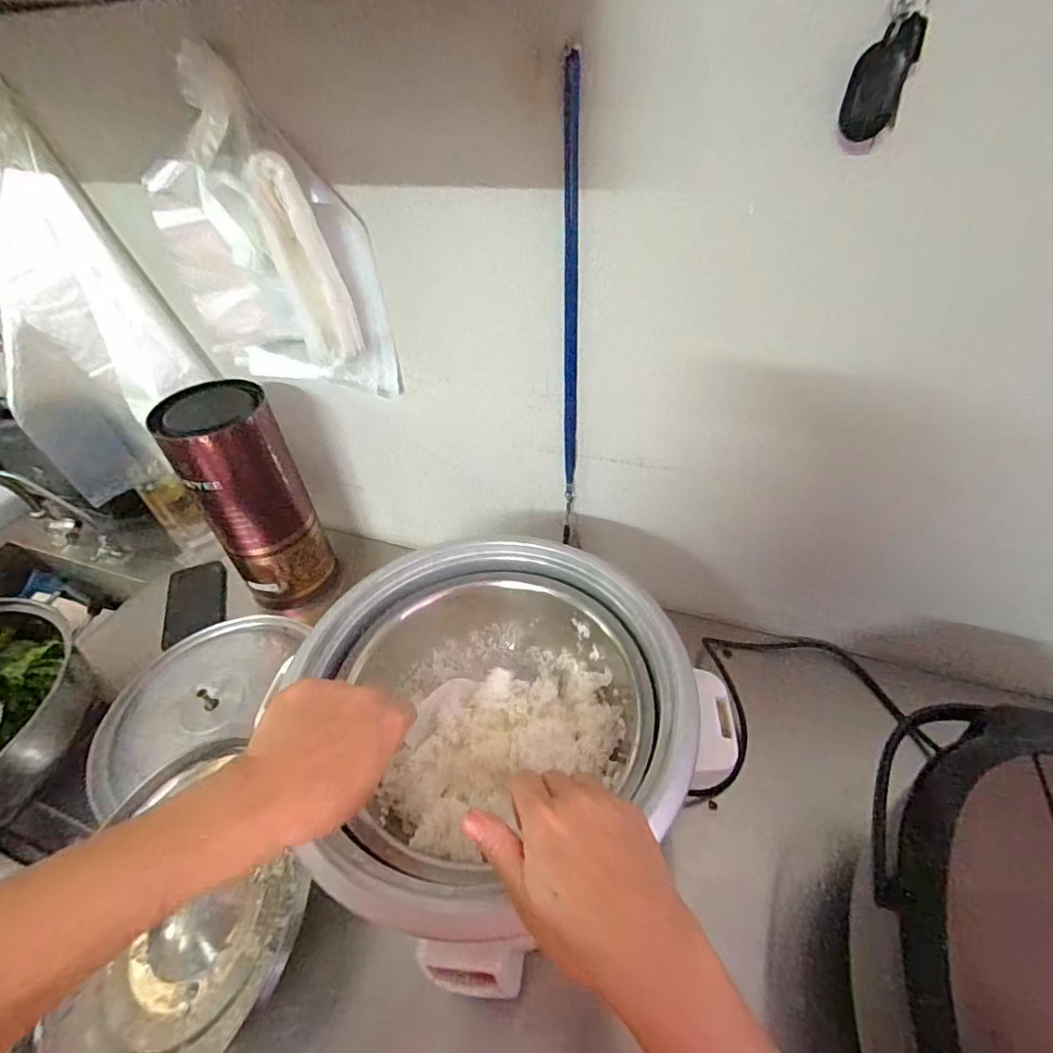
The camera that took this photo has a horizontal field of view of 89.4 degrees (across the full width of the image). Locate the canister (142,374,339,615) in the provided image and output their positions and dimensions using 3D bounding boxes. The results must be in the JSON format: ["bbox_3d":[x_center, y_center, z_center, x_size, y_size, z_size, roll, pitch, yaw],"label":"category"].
[{"bbox_3d":[-0.384,-0.035,0.750,0.135,0.320,0.112,-26,47,-22],"label":"canister"}]

